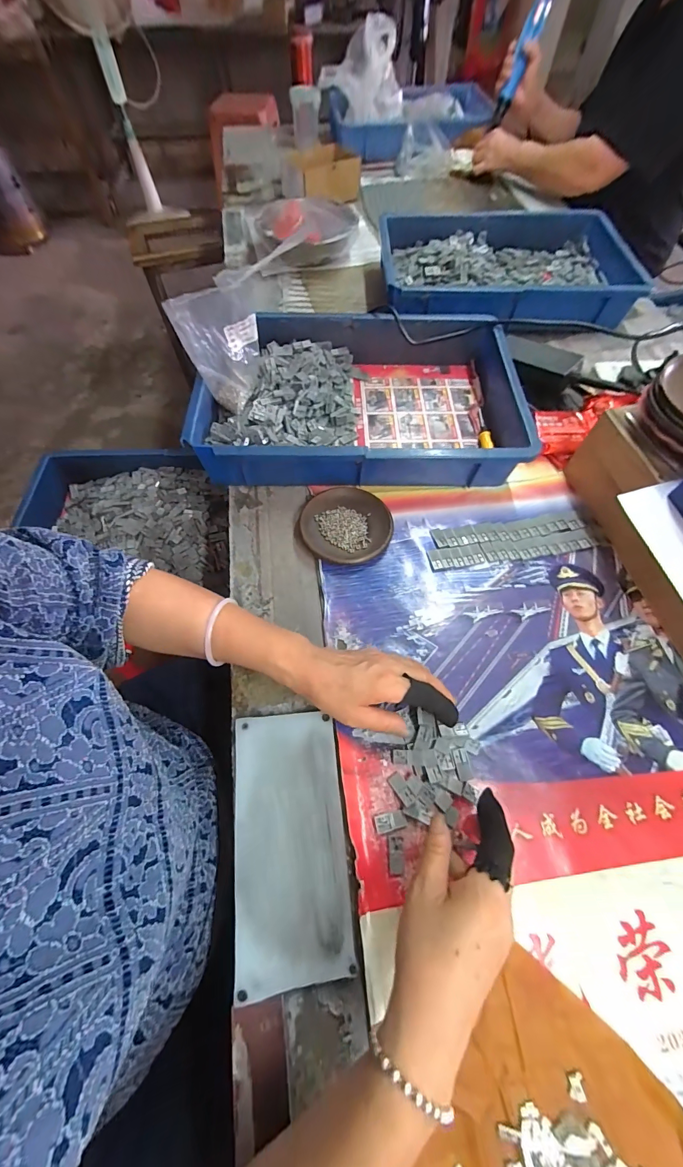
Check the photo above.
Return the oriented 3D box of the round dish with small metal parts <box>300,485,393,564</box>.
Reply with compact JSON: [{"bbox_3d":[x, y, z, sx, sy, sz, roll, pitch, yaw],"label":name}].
[{"bbox_3d":[0.006,-0.074,0.482,0.110,0.016,0.115,0,63,-1],"label":"round dish with small metal parts"}]

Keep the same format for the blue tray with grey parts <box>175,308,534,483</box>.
[{"bbox_3d":[0.031,-0.261,0.542,0.425,0.075,0.281,1,63,-1],"label":"blue tray with grey parts"}]

